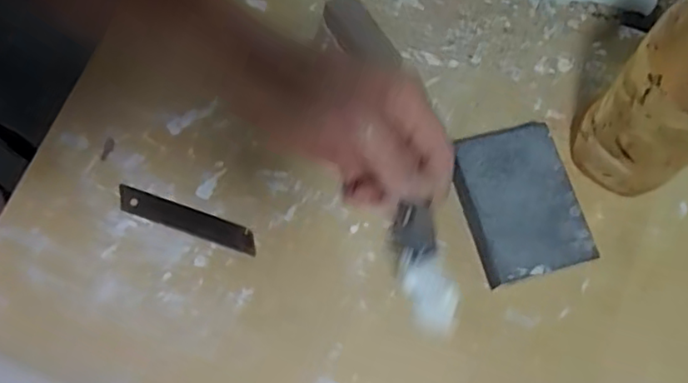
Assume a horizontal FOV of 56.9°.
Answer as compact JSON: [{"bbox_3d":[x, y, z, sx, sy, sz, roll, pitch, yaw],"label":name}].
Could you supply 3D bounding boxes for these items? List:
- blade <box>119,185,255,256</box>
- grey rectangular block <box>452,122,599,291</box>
[{"bbox_3d":[-0.106,0.019,0.425,0.098,0.004,0.018,19,72,4],"label":"blade"},{"bbox_3d":[0.116,0.008,0.426,0.070,0.026,0.100,-14,72,-7],"label":"grey rectangular block"}]

